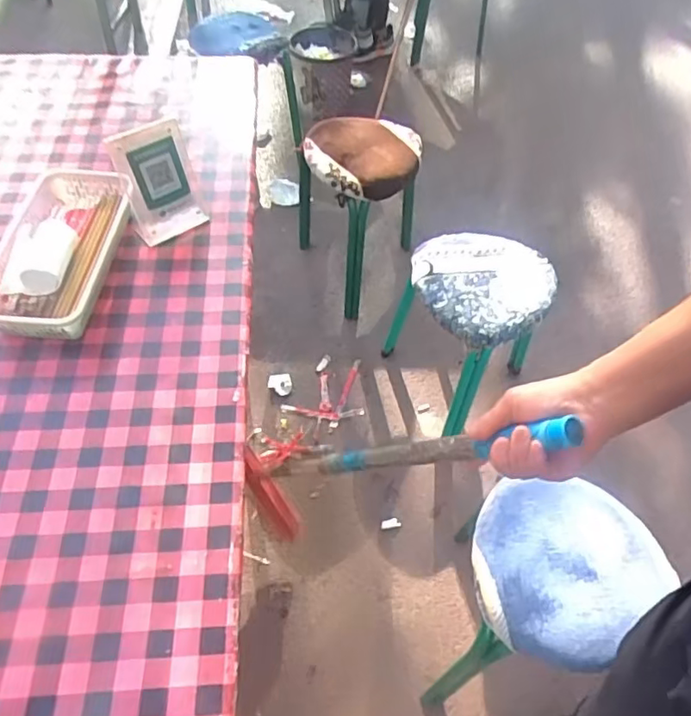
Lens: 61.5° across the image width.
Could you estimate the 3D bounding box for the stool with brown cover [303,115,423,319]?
[{"bbox_3d":[0.038,-0.384,1.598,0.290,0.423,0.326,3,53,0],"label":"stool with brown cover"}]

